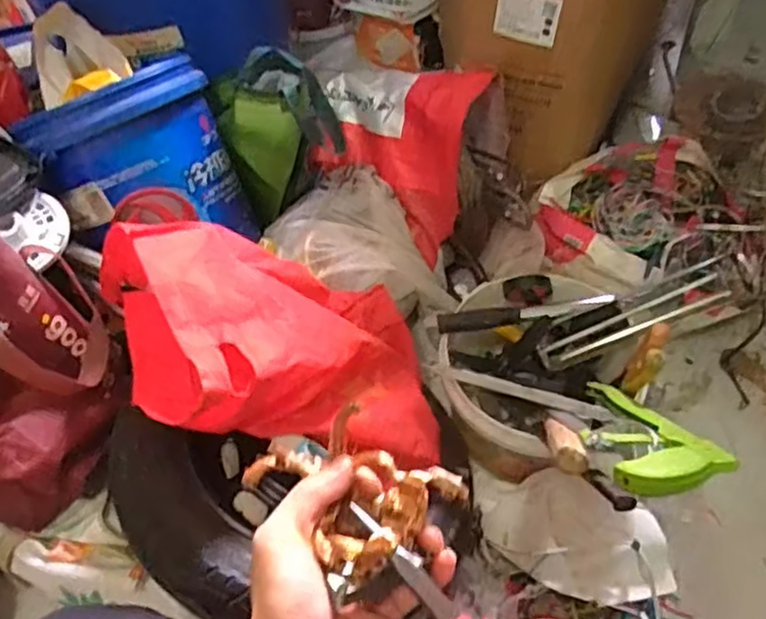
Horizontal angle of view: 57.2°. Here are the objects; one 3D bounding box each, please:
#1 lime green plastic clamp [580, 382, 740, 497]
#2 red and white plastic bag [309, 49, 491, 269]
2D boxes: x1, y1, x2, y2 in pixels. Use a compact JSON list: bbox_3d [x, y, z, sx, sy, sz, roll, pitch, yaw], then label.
[{"bbox_3d":[0.243,0.114,0.662,0.113,0.272,0.027,5,98,9],"label":"lime green plastic clamp"},{"bbox_3d":[0.008,-0.237,0.989,0.266,0.193,0.155,27,60,23],"label":"red and white plastic bag"}]

